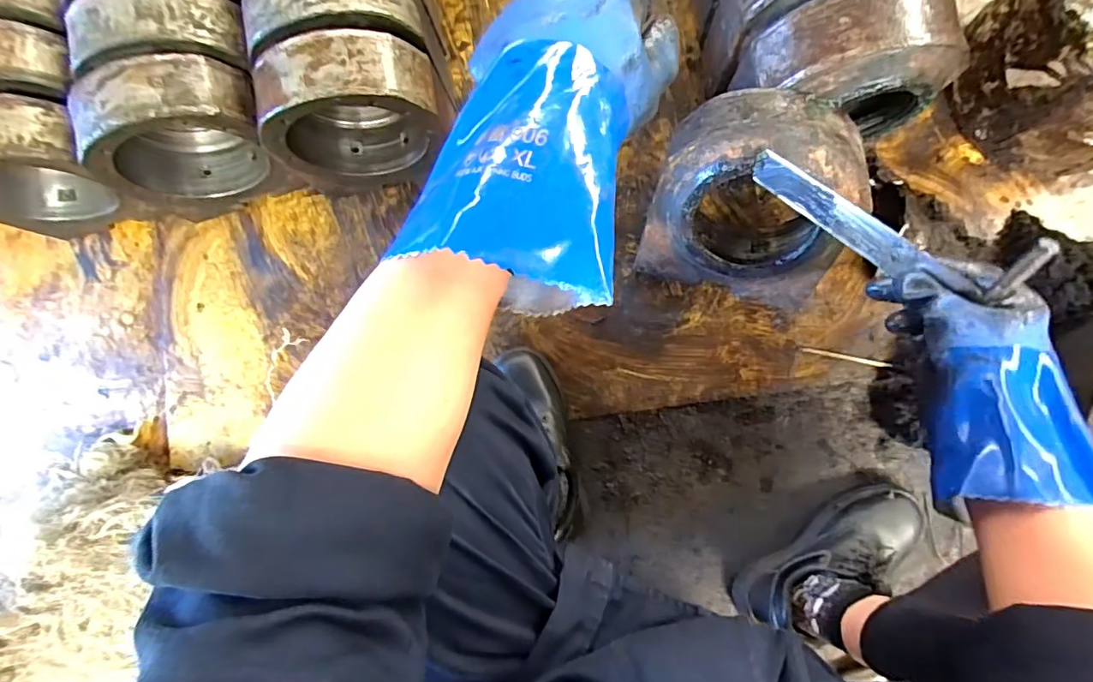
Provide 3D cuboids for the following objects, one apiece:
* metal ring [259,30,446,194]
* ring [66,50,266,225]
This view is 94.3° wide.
[{"bbox_3d":[-0.242,-0.290,0.644,0.213,0.189,0.089,-14,87,2],"label":"metal ring"},{"bbox_3d":[-0.475,-0.272,0.682,0.215,0.219,0.097,-16,87,2],"label":"ring"}]

